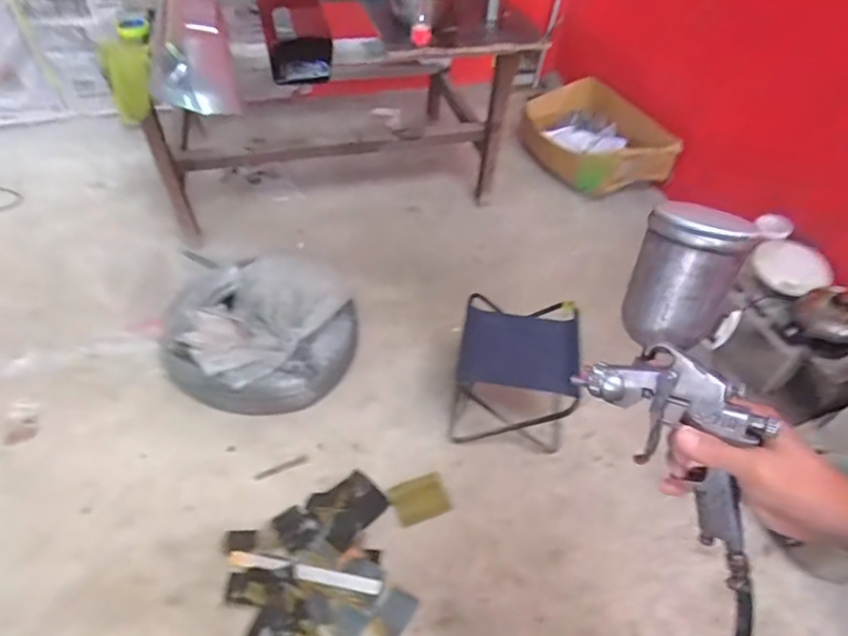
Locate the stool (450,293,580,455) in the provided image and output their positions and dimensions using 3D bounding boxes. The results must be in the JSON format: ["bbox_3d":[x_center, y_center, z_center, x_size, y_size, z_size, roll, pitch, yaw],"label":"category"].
[{"bbox_3d":[0.257,0.148,1.550,0.325,0.274,0.387,10,49,5],"label":"stool"}]

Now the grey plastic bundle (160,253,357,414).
[{"bbox_3d":[-0.478,0.026,1.621,0.542,0.162,0.498,-8,50,-11],"label":"grey plastic bundle"}]

